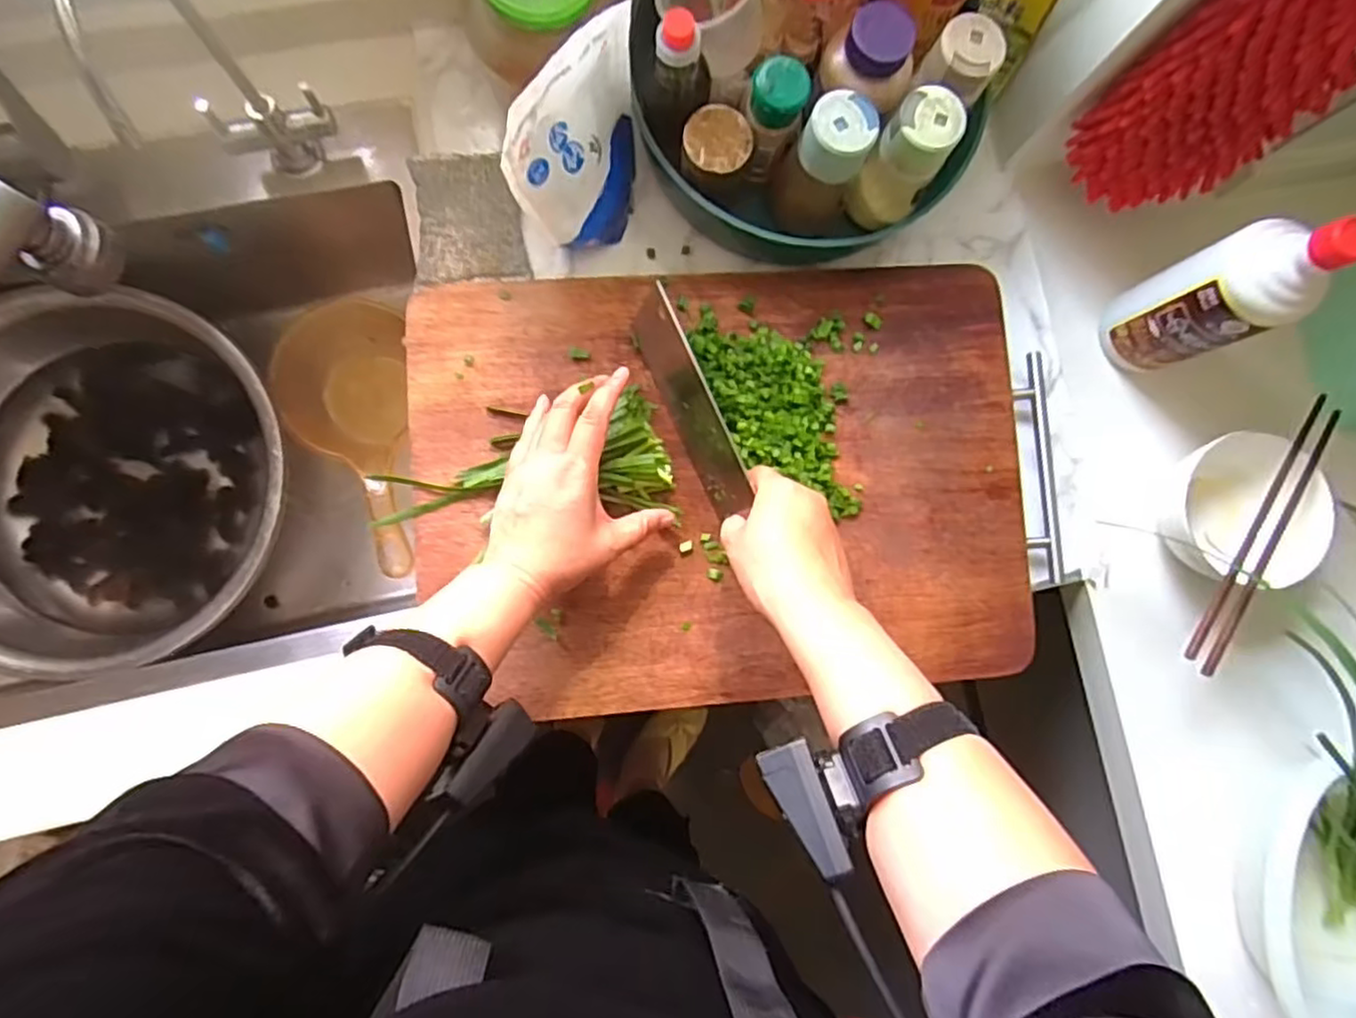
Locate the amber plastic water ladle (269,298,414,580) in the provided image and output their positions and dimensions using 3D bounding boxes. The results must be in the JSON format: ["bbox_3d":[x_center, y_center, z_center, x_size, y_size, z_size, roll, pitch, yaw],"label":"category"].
[{"bbox_3d":[-0.327,-0.073,0.721,0.132,0.068,0.297,-20,72,-5],"label":"amber plastic water ladle"}]

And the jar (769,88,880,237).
[{"bbox_3d":[0.109,-0.255,0.538,0.057,0.117,0.056,0,87,-5],"label":"jar"}]

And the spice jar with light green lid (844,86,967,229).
[{"bbox_3d":[0.171,-0.262,0.536,0.051,0.097,0.057,30,85,-3],"label":"spice jar with light green lid"}]

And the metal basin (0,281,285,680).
[{"bbox_3d":[-0.537,-0.021,0.670,0.333,0.127,0.325,0,87,-5],"label":"metal basin"}]

